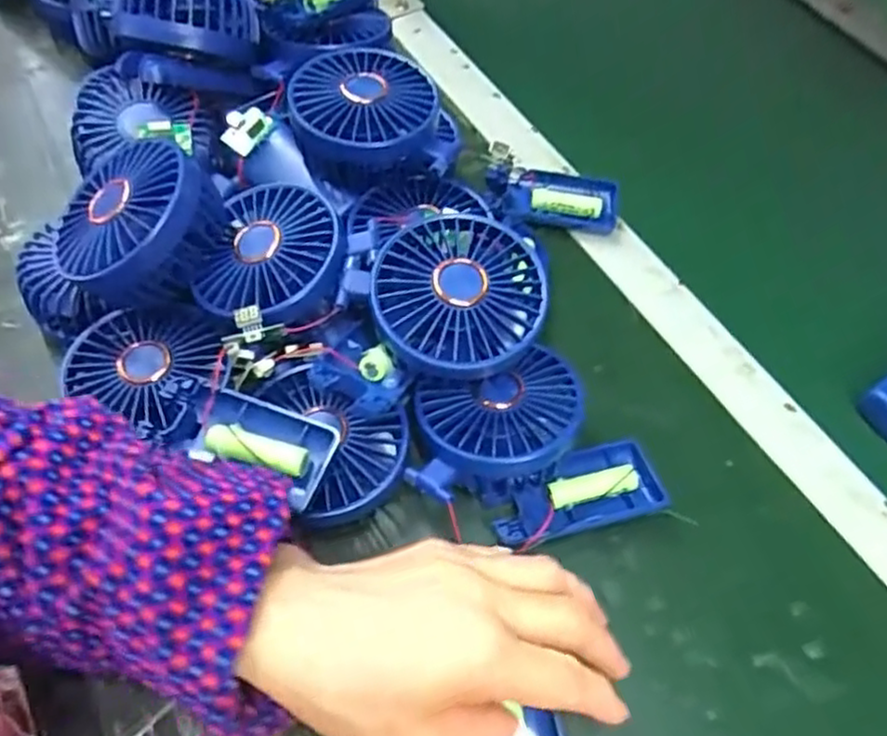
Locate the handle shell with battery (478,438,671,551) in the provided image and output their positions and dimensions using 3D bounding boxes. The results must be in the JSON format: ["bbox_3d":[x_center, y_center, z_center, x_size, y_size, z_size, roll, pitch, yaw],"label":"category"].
[{"bbox_3d":[0.071,0.068,0.375,0.096,0.019,0.045,-11,59,-11],"label":"handle shell with battery"}]

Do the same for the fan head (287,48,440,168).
[{"bbox_3d":[-0.045,-0.155,0.411,0.081,0.032,0.077,2,58,-3],"label":"fan head"}]

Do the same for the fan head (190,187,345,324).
[{"bbox_3d":[-0.089,-0.060,0.372,0.077,0.031,0.080,11,58,3],"label":"fan head"}]

